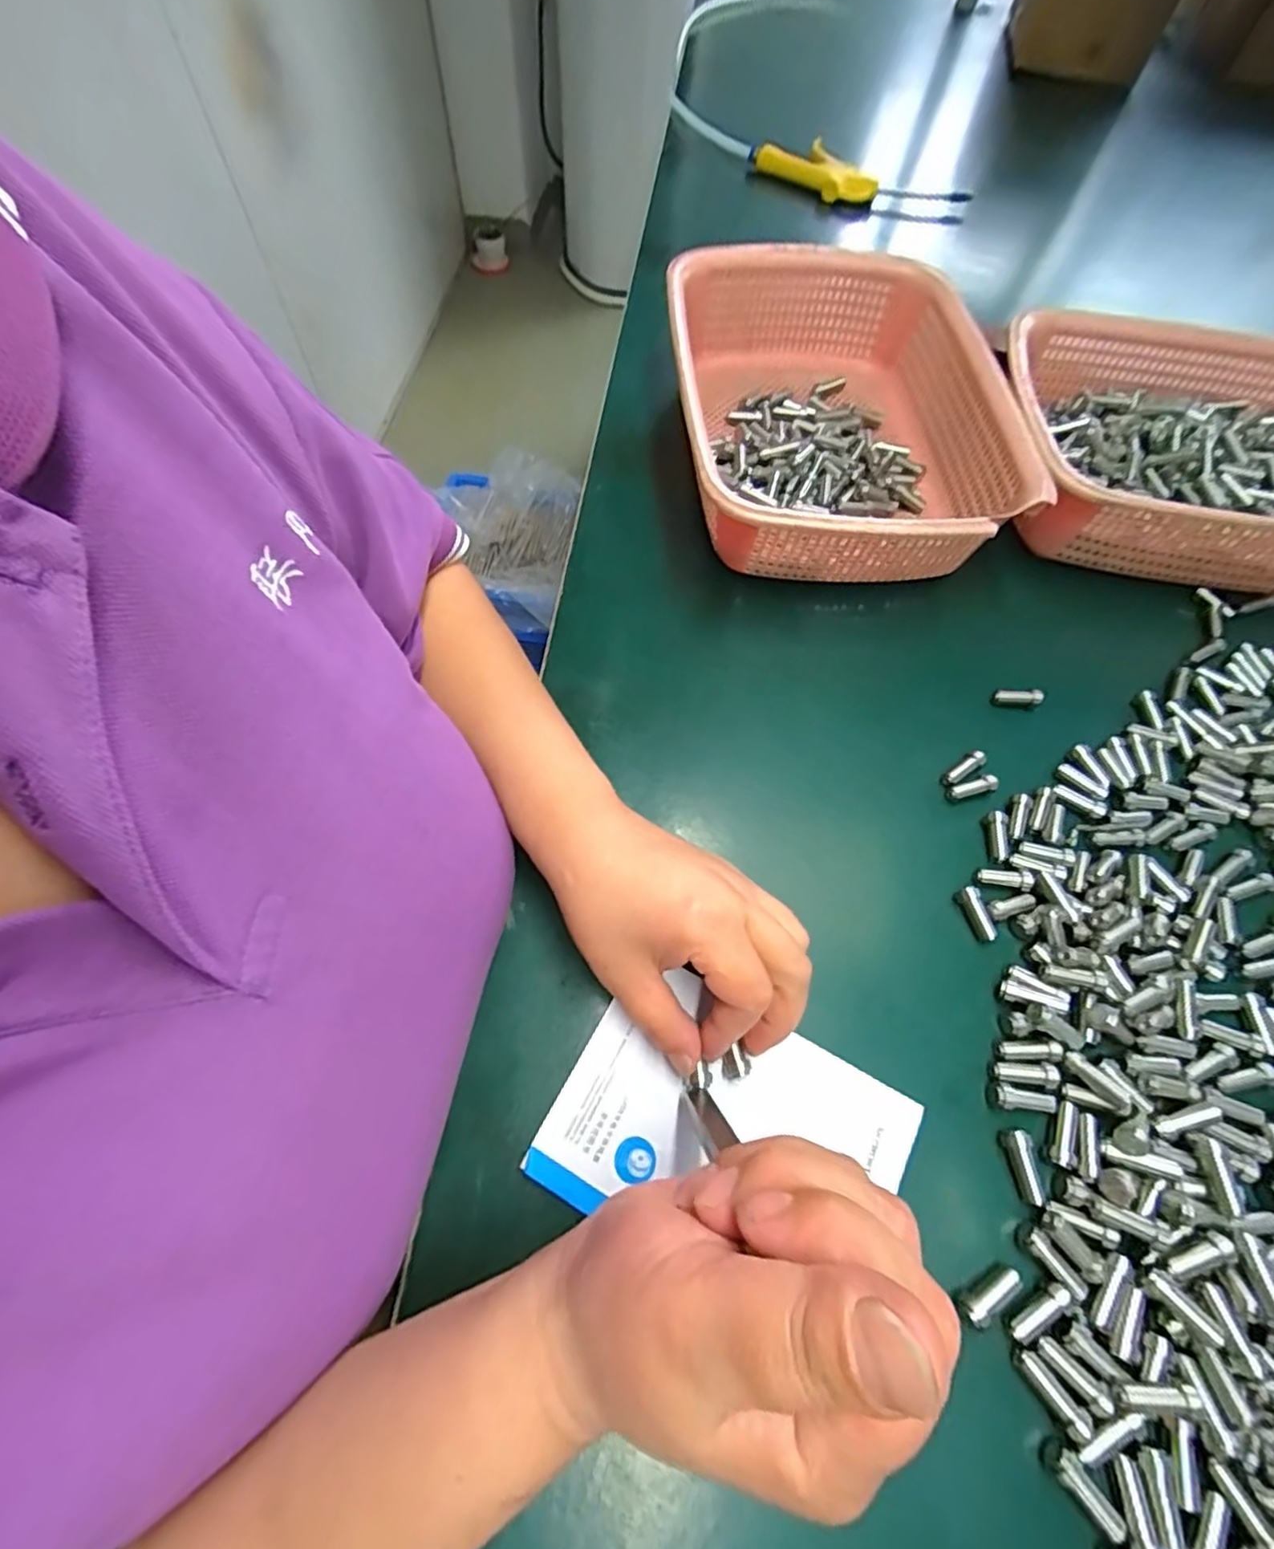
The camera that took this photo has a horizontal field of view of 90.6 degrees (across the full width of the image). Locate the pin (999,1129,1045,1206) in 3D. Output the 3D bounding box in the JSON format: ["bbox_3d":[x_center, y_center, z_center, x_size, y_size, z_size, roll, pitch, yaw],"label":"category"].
[{"bbox_3d":[0.161,0.163,0.262,0.010,0.007,0.026,-5,62,-4],"label":"pin"}]

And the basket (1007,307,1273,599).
[{"bbox_3d":[0.398,-0.221,0.443,0.282,0.075,0.202,7,62,2],"label":"basket"}]

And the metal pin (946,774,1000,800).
[{"bbox_3d":[0.185,0.008,0.348,0.027,0.007,0.007,-16,63,4],"label":"metal pin"}]

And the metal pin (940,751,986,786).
[{"bbox_3d":[0.183,-0.003,0.352,0.030,0.006,0.008,-32,67,-18],"label":"metal pin"}]

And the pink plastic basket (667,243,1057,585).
[{"bbox_3d":[0.136,-0.250,0.444,0.209,0.080,0.294,-2,62,-3],"label":"pink plastic basket"}]

